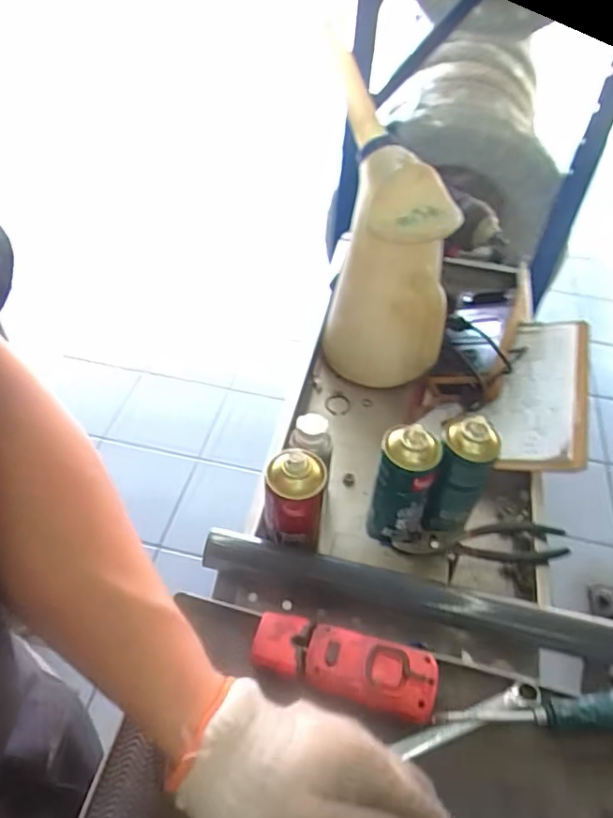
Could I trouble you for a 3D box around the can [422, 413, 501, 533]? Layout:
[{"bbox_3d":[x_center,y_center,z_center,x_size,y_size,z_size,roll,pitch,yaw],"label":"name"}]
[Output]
[{"bbox_3d":[0.175,0.080,0.666,0.060,0.157,0.055,2,47,-2],"label":"can"}]

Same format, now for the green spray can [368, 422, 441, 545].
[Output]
[{"bbox_3d":[0.111,0.086,0.666,0.062,0.155,0.057,2,47,-2],"label":"green spray can"}]

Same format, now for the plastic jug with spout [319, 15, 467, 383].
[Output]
[{"bbox_3d":[0.116,-0.193,0.842,0.183,0.334,0.117,13,48,8],"label":"plastic jug with spout"}]

